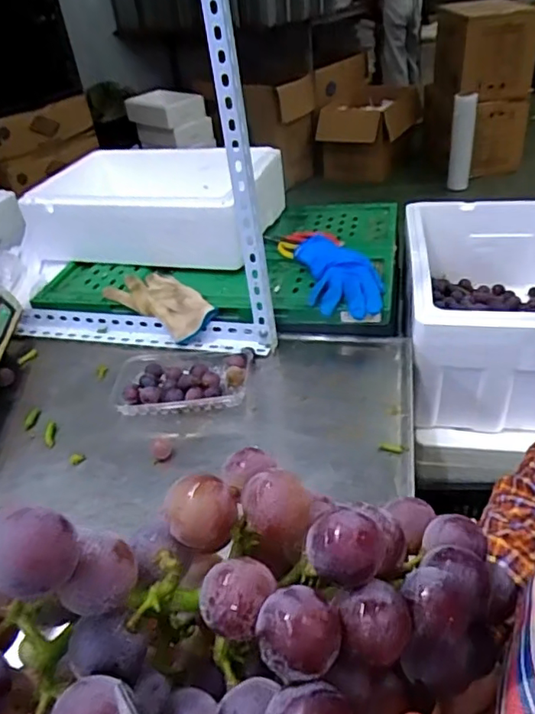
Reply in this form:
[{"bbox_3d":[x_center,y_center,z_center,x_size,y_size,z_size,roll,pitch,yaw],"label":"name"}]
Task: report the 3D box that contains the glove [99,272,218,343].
[{"bbox_3d":[-0.168,-0.081,0.905,0.202,0.054,0.095,27,48,37],"label":"glove"}]

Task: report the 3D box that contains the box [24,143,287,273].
[{"bbox_3d":[-0.202,-0.268,1.045,0.469,0.151,0.265,7,38,19],"label":"box"}]

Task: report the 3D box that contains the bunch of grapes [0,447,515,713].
[{"bbox_3d":[-0.004,0.085,0.187,0.197,0.073,0.082,-2,30,-15],"label":"bunch of grapes"}]

